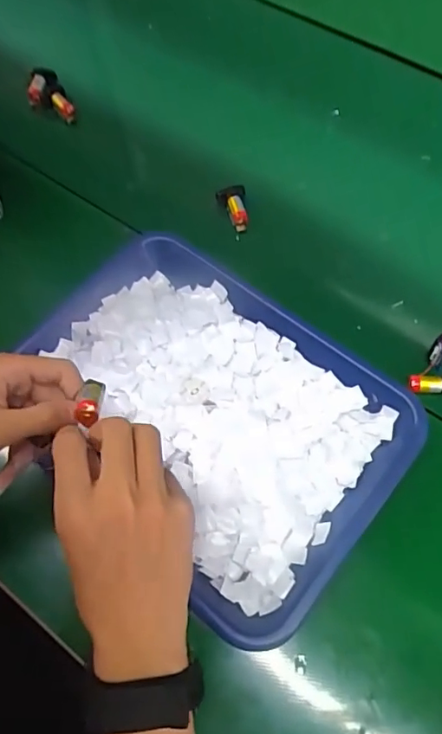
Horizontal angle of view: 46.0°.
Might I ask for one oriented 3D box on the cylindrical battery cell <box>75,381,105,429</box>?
[{"bbox_3d":[-0.086,0.022,0.347,0.016,0.013,0.038,-3,38,2],"label":"cylindrical battery cell"}]

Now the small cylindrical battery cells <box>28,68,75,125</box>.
[{"bbox_3d":[-0.213,-0.333,0.646,0.042,0.026,0.078,-28,69,-9],"label":"small cylindrical battery cells"}]

